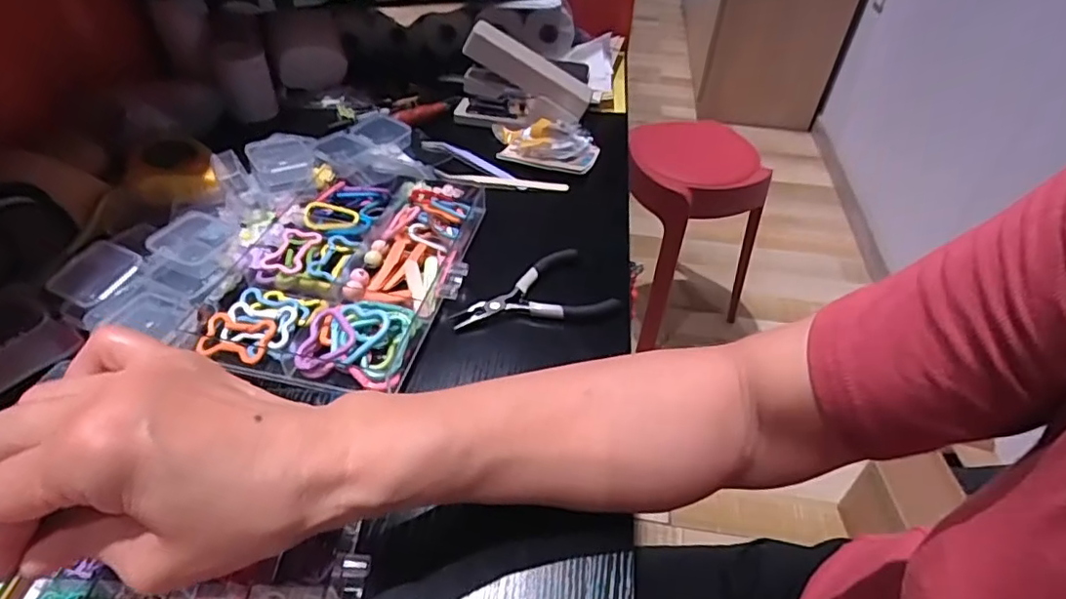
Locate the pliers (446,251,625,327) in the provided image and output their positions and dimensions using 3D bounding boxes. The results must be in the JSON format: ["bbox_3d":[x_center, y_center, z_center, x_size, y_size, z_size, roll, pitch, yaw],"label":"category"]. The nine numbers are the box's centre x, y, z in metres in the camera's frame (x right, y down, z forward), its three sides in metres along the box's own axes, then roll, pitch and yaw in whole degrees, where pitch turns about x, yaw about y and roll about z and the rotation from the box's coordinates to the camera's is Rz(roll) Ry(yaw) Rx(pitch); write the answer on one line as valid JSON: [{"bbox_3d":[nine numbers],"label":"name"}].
[{"bbox_3d":[-0.001,-0.009,0.424,0.112,0.011,0.065,-5,45,-12],"label":"pliers"}]

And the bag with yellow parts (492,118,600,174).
[{"bbox_3d":[0.007,-0.151,0.552,0.103,0.031,0.057,16,45,12],"label":"bag with yellow parts"}]

